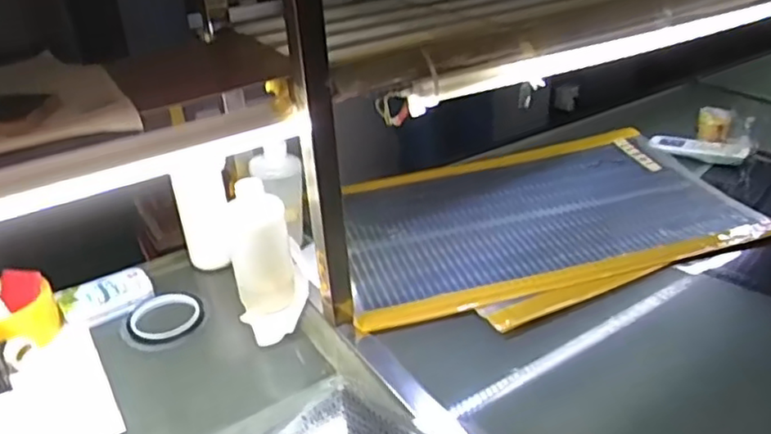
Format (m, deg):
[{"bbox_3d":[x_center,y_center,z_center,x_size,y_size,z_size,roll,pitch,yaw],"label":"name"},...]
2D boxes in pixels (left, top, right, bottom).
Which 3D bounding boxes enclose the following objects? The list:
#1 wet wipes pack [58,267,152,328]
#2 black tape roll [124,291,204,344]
[{"bbox_3d":[-0.360,0.103,0.831,0.109,0.022,0.072,-18,35,-24],"label":"wet wipes pack"},{"bbox_3d":[-0.273,0.125,0.801,0.091,0.017,0.085,-15,33,-20],"label":"black tape roll"}]

